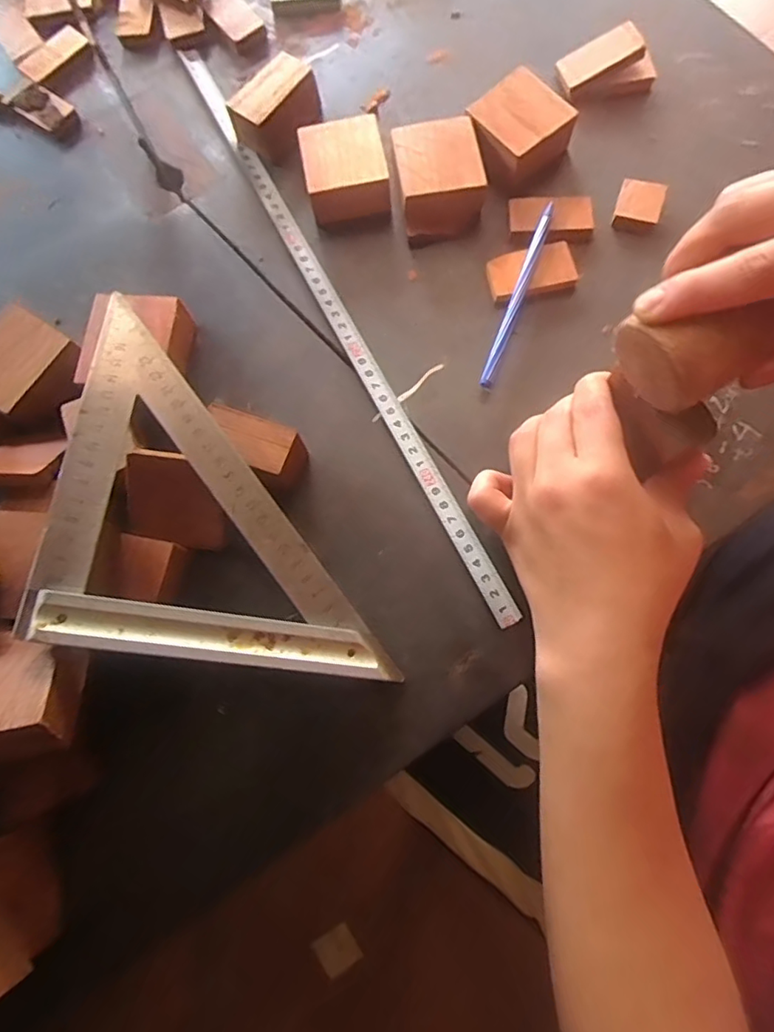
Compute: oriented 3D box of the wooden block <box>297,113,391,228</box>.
[{"bbox_3d":[-0.030,-0.239,0.385,0.054,0.031,0.059,-12,76,0],"label":"wooden block"}]

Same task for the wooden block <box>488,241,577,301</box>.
[{"bbox_3d":[0.096,-0.160,0.366,0.055,0.015,0.030,-13,76,0],"label":"wooden block"}]

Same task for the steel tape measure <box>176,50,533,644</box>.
[{"bbox_3d":[-0.042,-0.146,0.374,0.018,0.004,0.480,-25,75,-15],"label":"steel tape measure"}]

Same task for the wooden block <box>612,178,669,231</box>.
[{"bbox_3d":[0.170,-0.209,0.375,0.029,0.010,0.036,19,78,7],"label":"wooden block"}]

